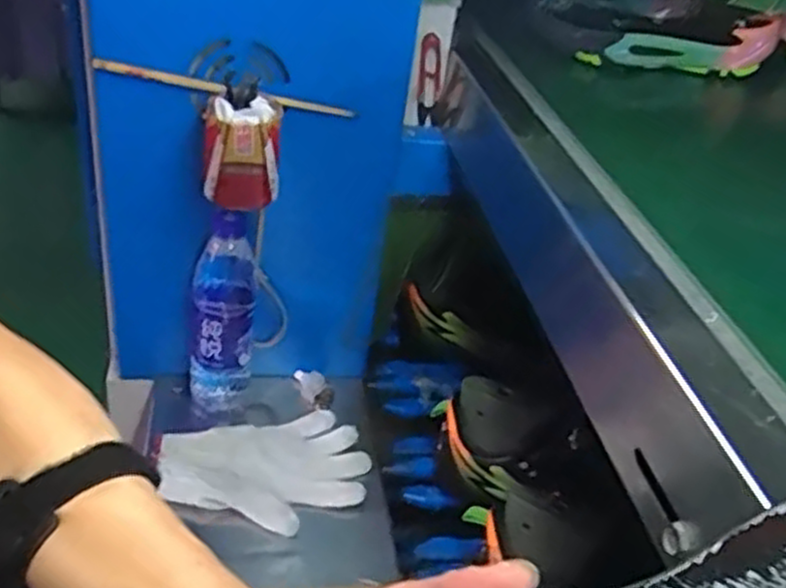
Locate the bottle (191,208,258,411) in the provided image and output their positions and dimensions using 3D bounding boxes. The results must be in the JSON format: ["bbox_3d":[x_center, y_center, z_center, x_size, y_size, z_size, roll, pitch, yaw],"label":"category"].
[{"bbox_3d":[-0.176,0.020,0.797,0.066,0.229,0.060,-1,33,-11],"label":"bottle"}]

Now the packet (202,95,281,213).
[{"bbox_3d":[-0.134,-0.126,0.689,0.065,0.089,0.058,1,33,-8],"label":"packet"}]

